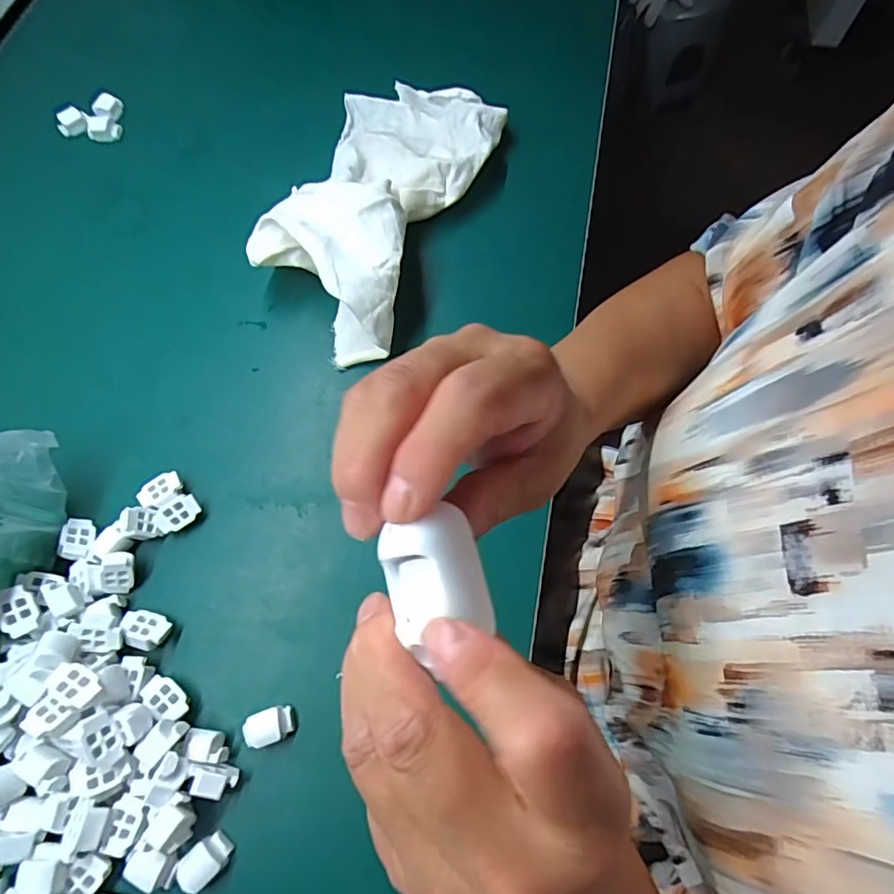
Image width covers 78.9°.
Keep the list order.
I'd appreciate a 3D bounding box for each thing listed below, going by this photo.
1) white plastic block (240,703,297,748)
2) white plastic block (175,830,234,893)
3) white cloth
[{"bbox_3d":[-0.102,0.158,0.308,0.027,0.011,0.018,-15,70,-6],"label":"white plastic block"},{"bbox_3d":[-0.127,0.218,0.285,0.027,0.011,0.018,-40,75,-13],"label":"white plastic block"},{"bbox_3d":[-0.051,-0.198,0.425,0.137,0.060,0.274,16,70,7],"label":"white cloth"}]

